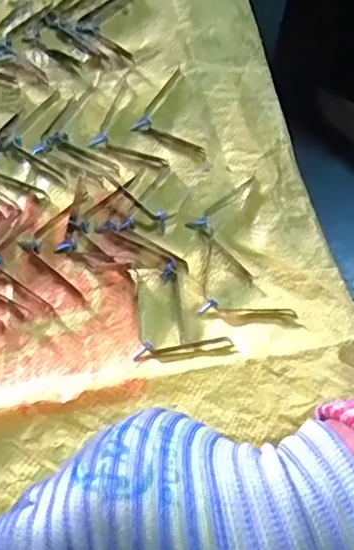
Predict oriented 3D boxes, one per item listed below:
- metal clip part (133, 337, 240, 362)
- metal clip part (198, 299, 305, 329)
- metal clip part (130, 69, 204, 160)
[{"bbox_3d":[0.005,0.045,0.343,0.060,0.005,0.012,-7,68,9],"label":"metal clip part"},{"bbox_3d":[0.045,0.025,0.351,0.060,0.012,0.012,9,68,2],"label":"metal clip part"},{"bbox_3d":[0.006,-0.116,0.410,0.055,0.004,0.057,29,69,7],"label":"metal clip part"}]

